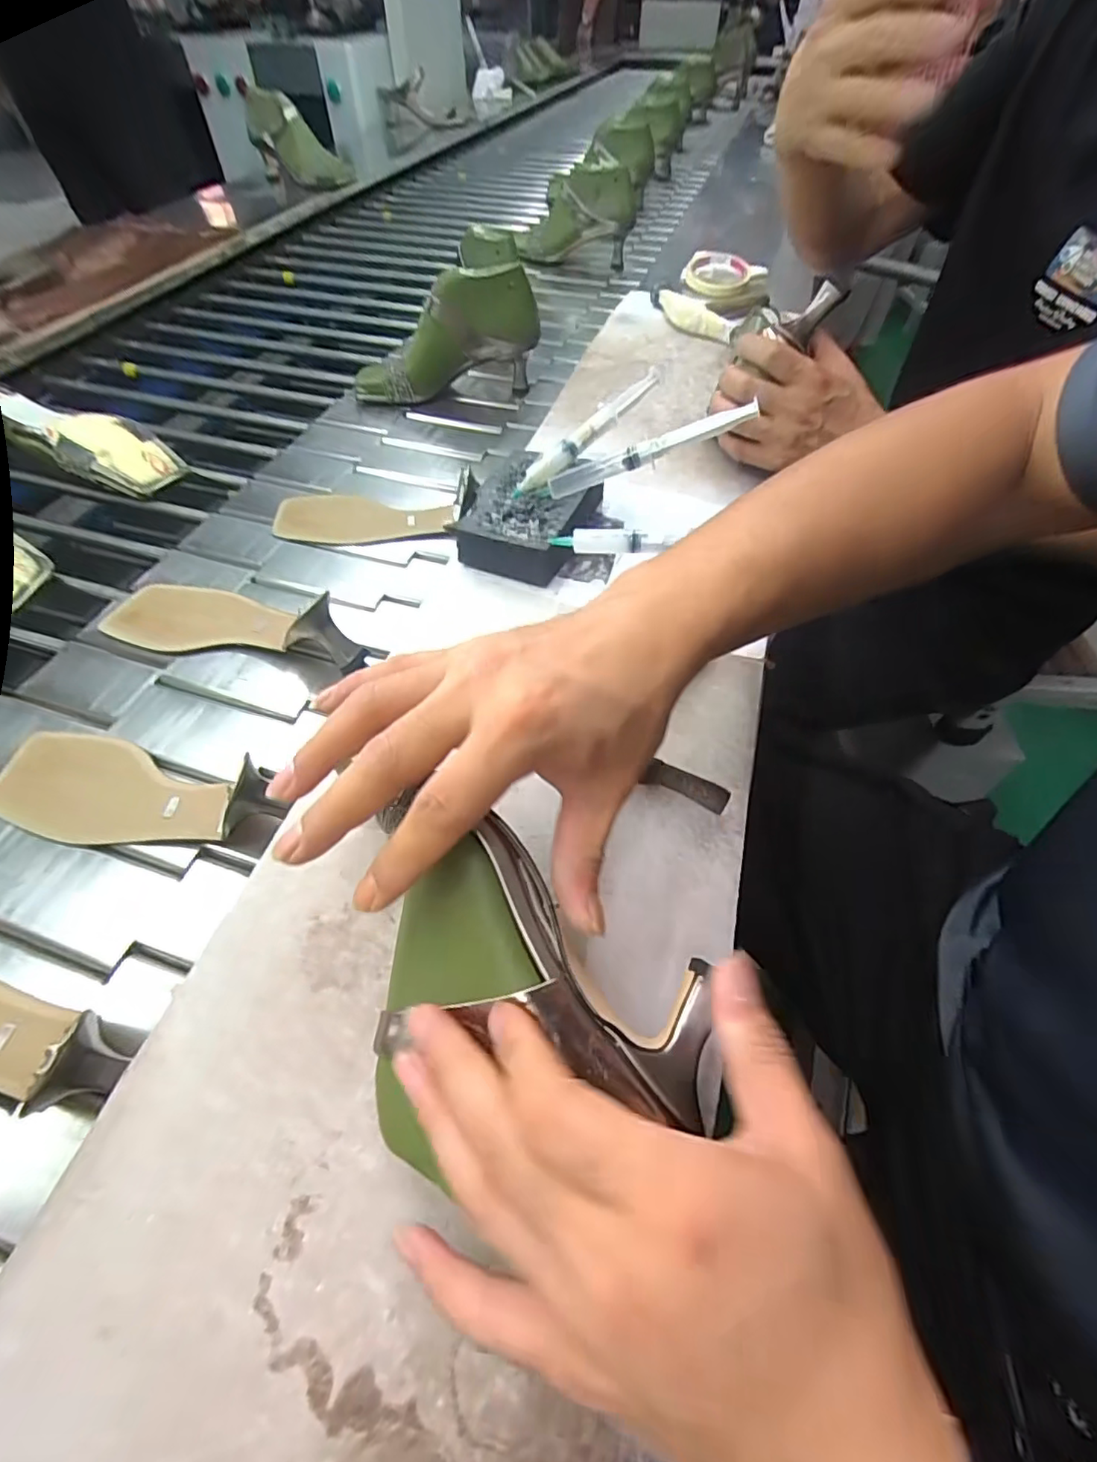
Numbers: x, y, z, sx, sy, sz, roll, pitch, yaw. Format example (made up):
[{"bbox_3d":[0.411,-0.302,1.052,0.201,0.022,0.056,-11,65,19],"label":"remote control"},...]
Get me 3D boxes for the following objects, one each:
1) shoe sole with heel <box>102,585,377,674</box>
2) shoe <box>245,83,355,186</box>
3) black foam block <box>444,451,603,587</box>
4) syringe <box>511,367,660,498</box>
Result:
[{"bbox_3d":[-0.255,-0.099,0.474,0.232,0.054,0.075,12,52,5],"label":"shoe sole with heel"},{"bbox_3d":[-0.529,-1.237,1.223,0.221,0.108,0.076,29,51,-20],"label":"shoe"},{"bbox_3d":[-0.014,-0.174,0.470,0.091,0.038,0.118,17,53,9],"label":"black foam block"},{"bbox_3d":[0.031,-0.233,0.460,0.142,0.020,0.018,-39,58,3],"label":"syringe"}]

